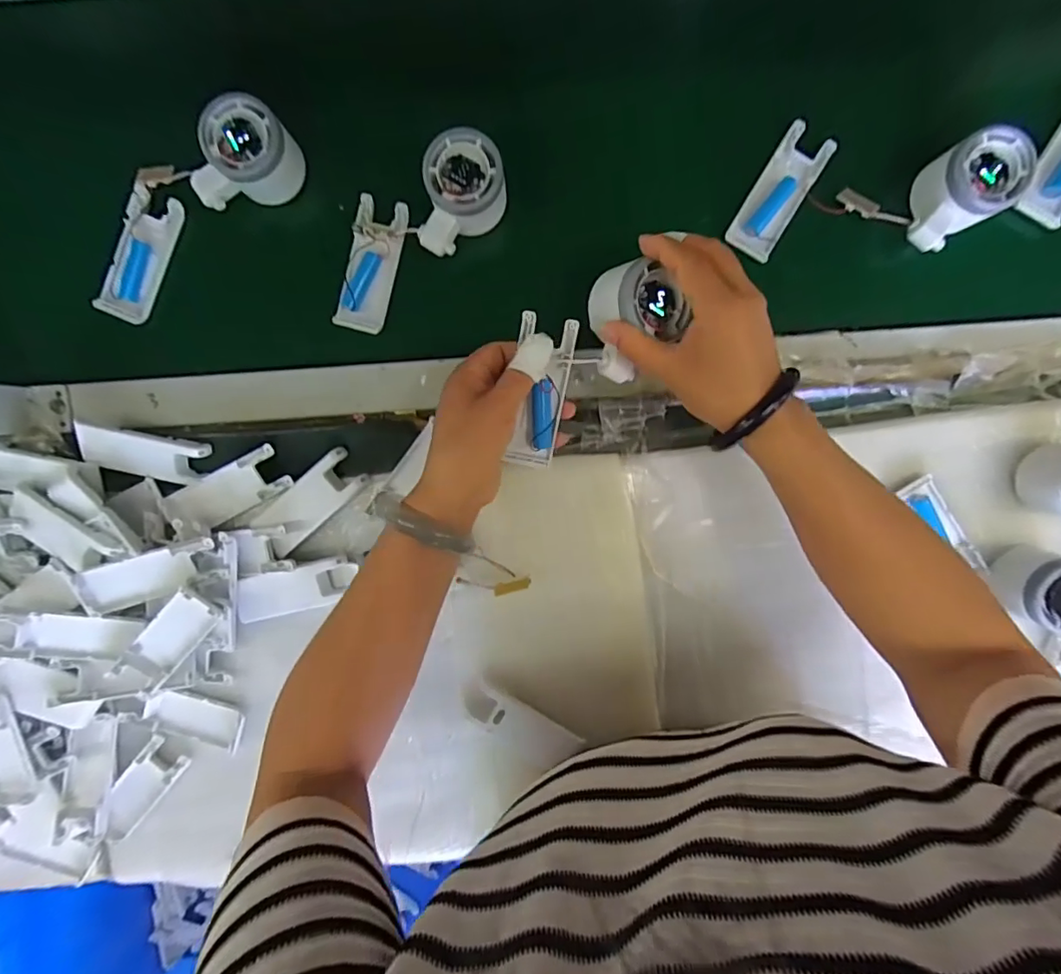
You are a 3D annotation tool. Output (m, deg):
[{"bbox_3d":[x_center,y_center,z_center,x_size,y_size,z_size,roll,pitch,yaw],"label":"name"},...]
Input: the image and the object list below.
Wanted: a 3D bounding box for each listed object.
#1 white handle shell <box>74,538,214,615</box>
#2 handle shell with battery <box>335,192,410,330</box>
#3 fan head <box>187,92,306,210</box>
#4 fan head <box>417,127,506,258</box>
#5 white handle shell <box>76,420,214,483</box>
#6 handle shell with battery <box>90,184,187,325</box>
[{"bbox_3d":[-0.304,0.071,0.426,0.101,0.028,0.037,-17,95,2],"label":"white handle shell"},{"bbox_3d":[-0.130,-0.180,0.433,0.038,0.017,0.105,15,95,-1],"label":"handle shell with battery"},{"bbox_3d":[-0.220,-0.249,0.414,0.062,0.056,0.083,37,94,-3],"label":"fan head"},{"bbox_3d":[-0.051,-0.222,0.411,0.057,0.042,0.081,10,95,-1],"label":"fan head"},{"bbox_3d":[-0.318,-0.026,0.434,0.101,0.015,0.035,11,95,-1],"label":"white handle shell"},{"bbox_3d":[-0.322,-0.190,0.440,0.035,0.018,0.105,23,95,-2],"label":"handle shell with battery"}]

